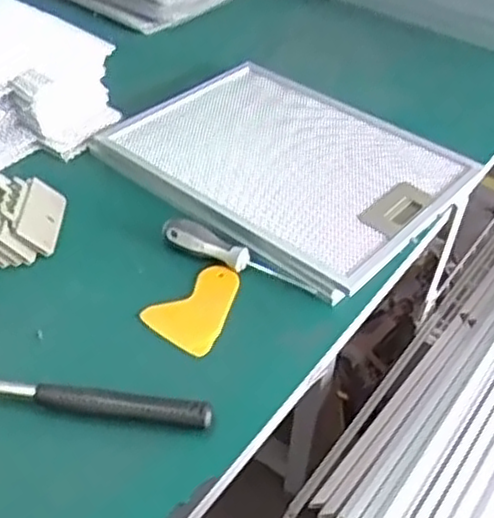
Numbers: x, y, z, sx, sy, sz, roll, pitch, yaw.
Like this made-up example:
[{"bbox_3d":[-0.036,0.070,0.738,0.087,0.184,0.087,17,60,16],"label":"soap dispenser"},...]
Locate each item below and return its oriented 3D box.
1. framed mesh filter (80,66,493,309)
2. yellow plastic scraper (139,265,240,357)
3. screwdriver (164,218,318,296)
[{"bbox_3d":[0.038,-0.105,0.800,0.341,0.035,0.259,31,48,27],"label":"framed mesh filter"},{"bbox_3d":[-0.037,0.040,0.658,0.067,0.010,0.098,31,50,24],"label":"yellow plastic scraper"},{"bbox_3d":[-0.010,-0.003,0.682,0.152,0.021,0.023,22,44,18],"label":"screwdriver"}]

